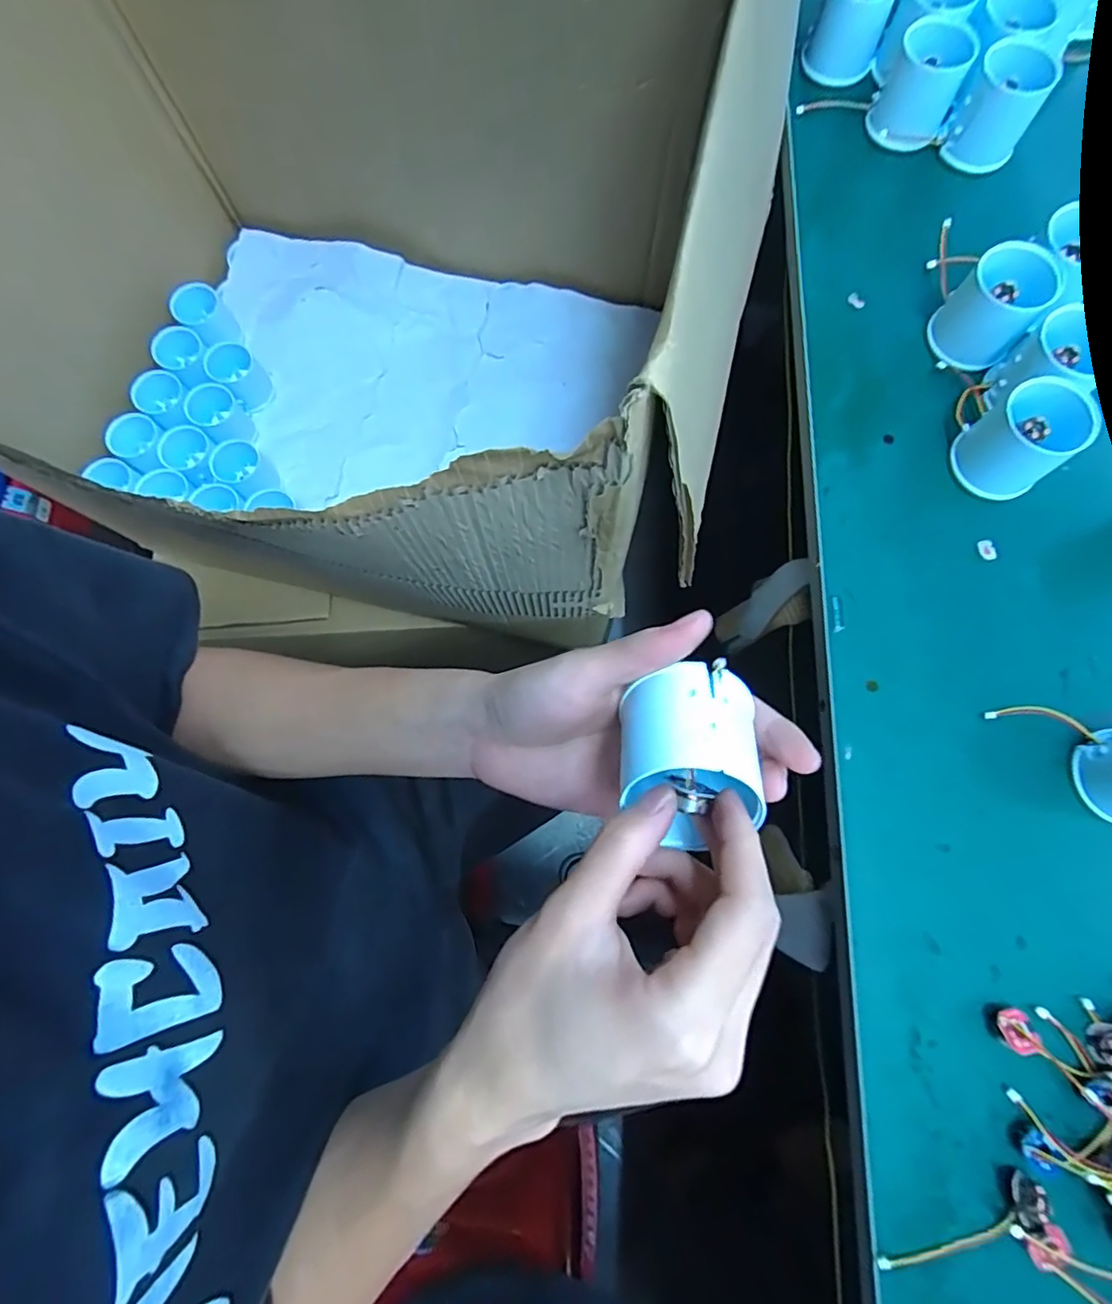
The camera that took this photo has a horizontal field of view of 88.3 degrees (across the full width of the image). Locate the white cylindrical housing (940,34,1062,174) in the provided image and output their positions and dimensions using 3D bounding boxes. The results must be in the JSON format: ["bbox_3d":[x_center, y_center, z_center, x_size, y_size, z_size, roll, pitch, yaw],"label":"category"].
[{"bbox_3d":[0.327,-0.403,0.421,0.054,0.053,0.057,0,78,0],"label":"white cylindrical housing"}]

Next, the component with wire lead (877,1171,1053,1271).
[{"bbox_3d":[0.209,0.296,0.289,0.089,0.016,0.018,-30,79,-6],"label":"component with wire lead"}]

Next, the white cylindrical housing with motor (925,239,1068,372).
[{"bbox_3d":[0.289,-0.227,0.381,0.052,0.057,0.051,0,78,0],"label":"white cylindrical housing with motor"}]

